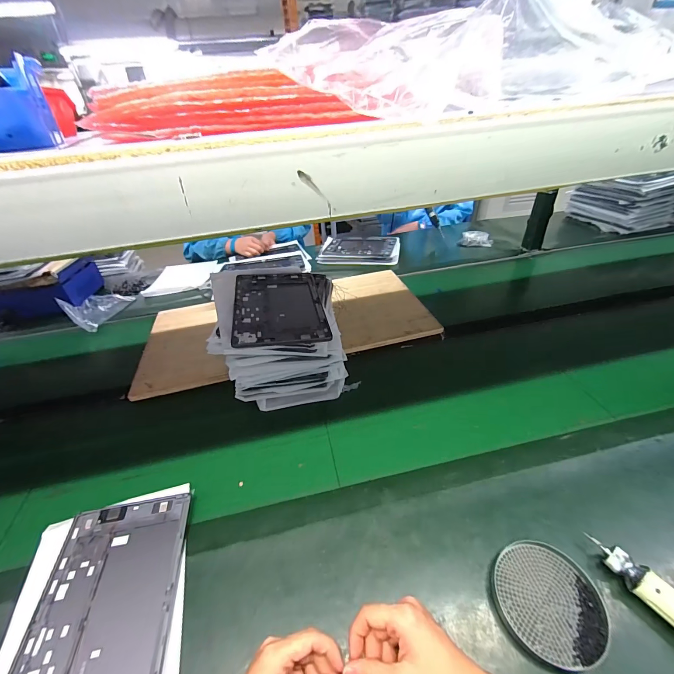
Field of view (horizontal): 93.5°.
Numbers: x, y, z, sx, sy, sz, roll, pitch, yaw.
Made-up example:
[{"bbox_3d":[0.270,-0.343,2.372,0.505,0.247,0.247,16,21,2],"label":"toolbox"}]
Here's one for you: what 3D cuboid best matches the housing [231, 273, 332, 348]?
[{"bbox_3d":[-0.117,-0.065,0.630,0.165,0.008,0.254,-5,38,-12],"label":"housing"}]

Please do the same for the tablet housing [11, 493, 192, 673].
[{"bbox_3d":[-0.284,0.334,0.385,0.164,0.008,0.254,-9,41,-5],"label":"tablet housing"}]

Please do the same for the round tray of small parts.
[{"bbox_3d":[0.248,0.308,0.373,0.112,0.013,0.111,-3,41,2],"label":"round tray of small parts"}]

